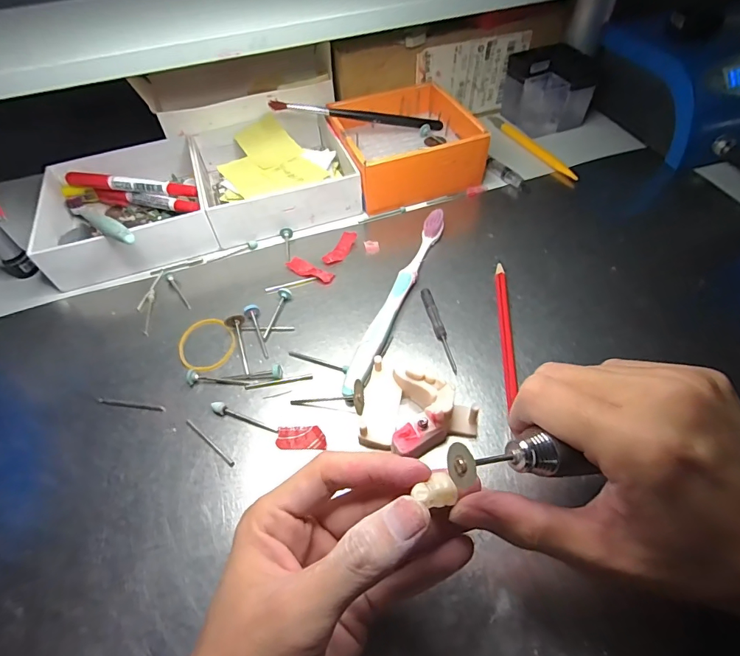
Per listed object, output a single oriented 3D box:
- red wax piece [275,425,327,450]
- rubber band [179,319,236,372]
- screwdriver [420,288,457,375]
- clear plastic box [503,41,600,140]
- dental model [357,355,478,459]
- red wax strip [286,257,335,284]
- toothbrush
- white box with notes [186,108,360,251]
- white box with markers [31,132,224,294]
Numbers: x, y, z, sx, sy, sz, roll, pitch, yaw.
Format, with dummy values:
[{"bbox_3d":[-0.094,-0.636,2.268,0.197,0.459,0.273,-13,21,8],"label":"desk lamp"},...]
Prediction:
[{"bbox_3d":[-0.040,0.065,0.246,0.029,0.005,0.014,-1,52,3],"label":"red wax piece"},{"bbox_3d":[-0.116,0.011,0.291,0.044,0.006,0.039,37,65,25],"label":"rubber band"},{"bbox_3d":[0.048,0.000,0.289,0.008,0.006,0.072,-10,53,-4],"label":"screwdriver"},{"bbox_3d":[0.190,-0.255,0.446,0.070,0.063,0.069,-19,54,-11],"label":"clear plastic box"},{"bbox_3d":[0.021,0.049,0.240,0.068,0.033,0.054,32,61,25],"label":"dental model"},{"bbox_3d":[-0.048,-0.046,0.330,0.041,0.006,0.014,26,58,22],"label":"red wax strip"},{"bbox_3d":[0.022,-0.028,0.303,0.016,0.015,0.180,17,56,16],"label":"toothbrush"},{"bbox_3d":[-0.088,-0.150,0.392,0.142,0.039,0.141,-20,54,-11],"label":"white box with notes"},{"bbox_3d":[-0.215,-0.110,0.369,0.130,0.036,0.150,-20,54,-11],"label":"white box with markers"}]

